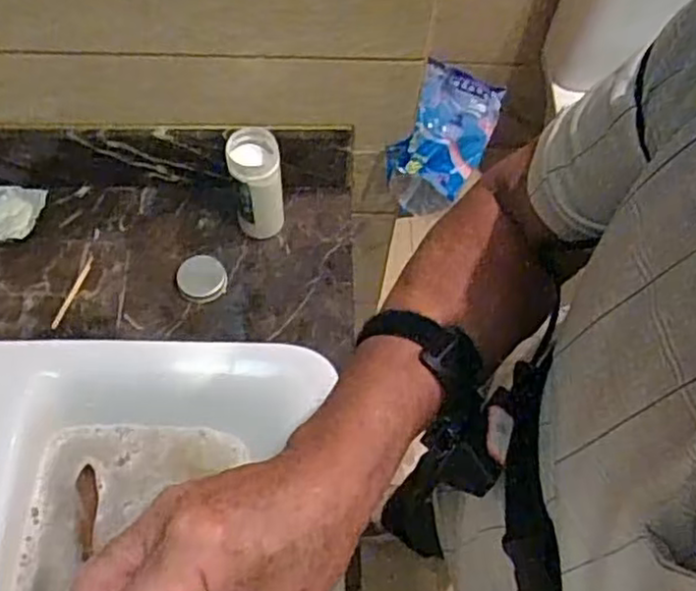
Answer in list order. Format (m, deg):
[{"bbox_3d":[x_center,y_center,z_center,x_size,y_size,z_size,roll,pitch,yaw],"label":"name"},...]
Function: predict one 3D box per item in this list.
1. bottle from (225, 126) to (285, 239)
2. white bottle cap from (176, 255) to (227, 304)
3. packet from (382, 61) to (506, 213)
[{"bbox_3d":[-0.108,-0.127,0.830,0.060,0.141,0.057,-9,65,-8],"label":"bottle"},{"bbox_3d":[-0.177,-0.021,0.851,0.057,0.015,0.059,-2,64,-4],"label":"white bottle cap"},{"bbox_3d":[0.129,-0.223,0.958,0.132,0.065,0.253,31,64,-18],"label":"packet"}]

